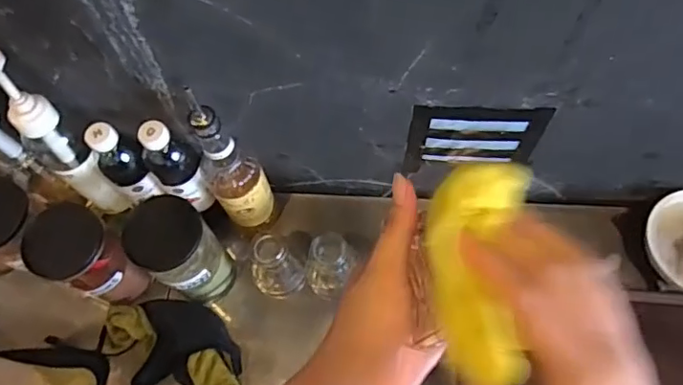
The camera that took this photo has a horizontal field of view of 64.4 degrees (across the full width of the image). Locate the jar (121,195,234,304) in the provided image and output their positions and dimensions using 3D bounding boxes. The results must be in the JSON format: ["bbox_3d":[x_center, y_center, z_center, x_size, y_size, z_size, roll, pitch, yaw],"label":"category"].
[{"bbox_3d":[-0.204,0.078,0.707,0.090,0.159,0.084,-1,67,3],"label":"jar"}]

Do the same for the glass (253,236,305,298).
[{"bbox_3d":[-0.092,0.105,0.739,0.059,0.115,0.065,-40,70,-13],"label":"glass"}]

